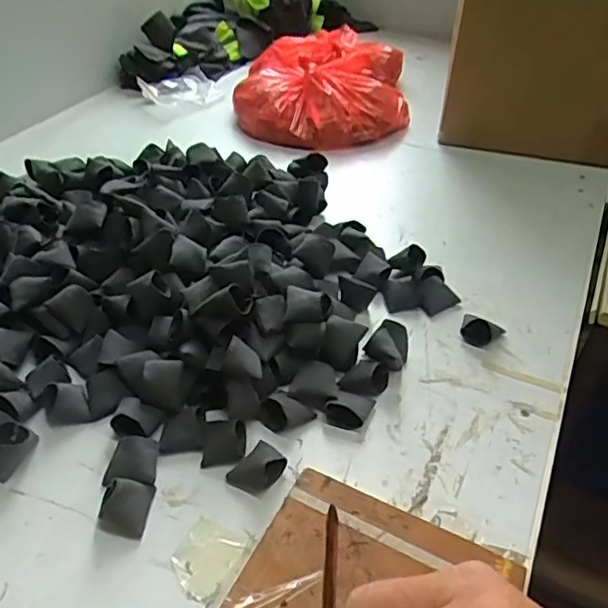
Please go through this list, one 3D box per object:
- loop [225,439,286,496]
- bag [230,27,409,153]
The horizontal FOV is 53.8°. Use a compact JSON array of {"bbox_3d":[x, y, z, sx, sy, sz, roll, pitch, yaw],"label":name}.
[{"bbox_3d":[-0.036,0.130,0.482,0.034,0.023,0.043,31,48,28],"label":"loop"},{"bbox_3d":[0.031,-0.371,0.997,0.278,0.088,0.294,1,41,-2],"label":"bag"}]

